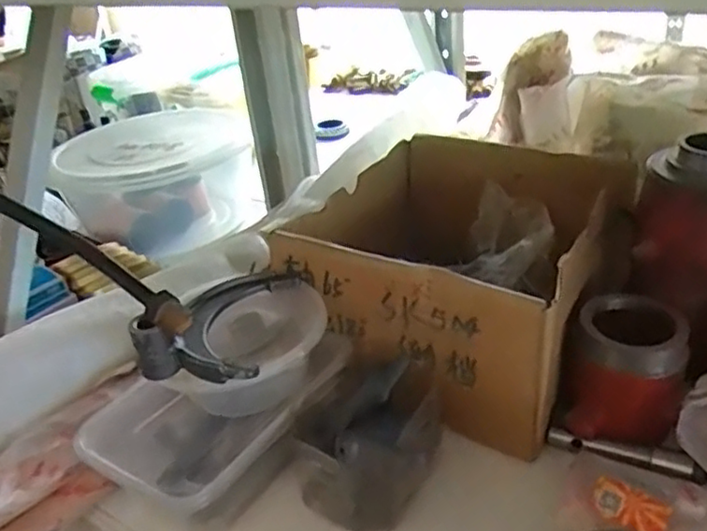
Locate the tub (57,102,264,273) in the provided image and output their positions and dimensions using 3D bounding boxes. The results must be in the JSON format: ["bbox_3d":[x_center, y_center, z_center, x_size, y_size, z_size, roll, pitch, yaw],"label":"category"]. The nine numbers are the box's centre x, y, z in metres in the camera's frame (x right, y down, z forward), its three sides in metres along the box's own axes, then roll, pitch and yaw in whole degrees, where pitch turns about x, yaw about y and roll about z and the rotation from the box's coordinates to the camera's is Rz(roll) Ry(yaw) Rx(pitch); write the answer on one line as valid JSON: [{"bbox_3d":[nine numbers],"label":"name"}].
[{"bbox_3d":[-0.231,-0.094,0.790,0.222,0.131,0.176,-16,32,-15],"label":"tub"}]

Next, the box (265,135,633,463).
[{"bbox_3d":[0.081,0.006,0.506,0.202,0.119,0.218,14,36,31],"label":"box"}]

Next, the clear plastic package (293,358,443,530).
[{"bbox_3d":[0.011,0.108,0.408,0.088,0.078,0.088,-7,30,0],"label":"clear plastic package"}]

